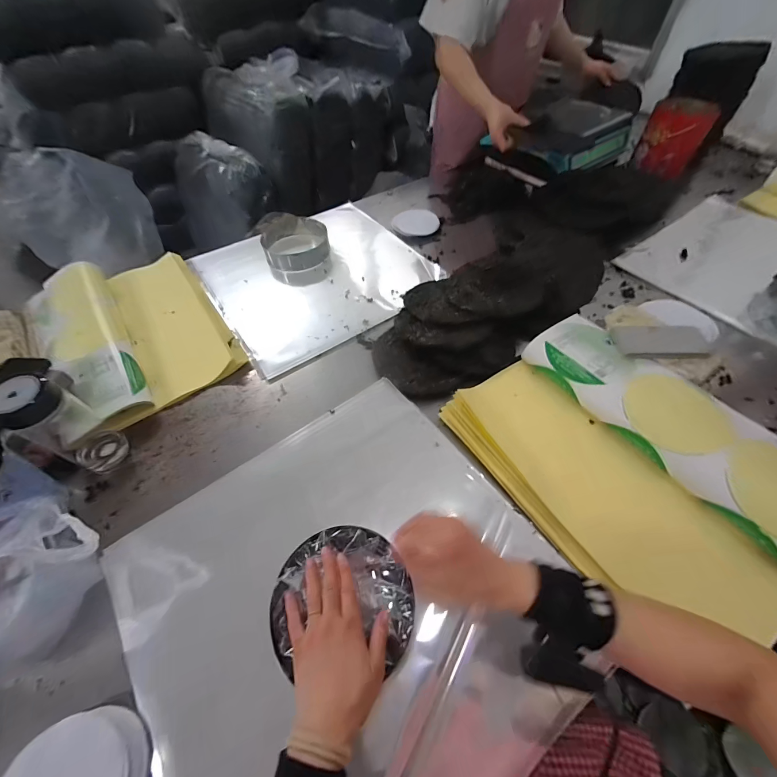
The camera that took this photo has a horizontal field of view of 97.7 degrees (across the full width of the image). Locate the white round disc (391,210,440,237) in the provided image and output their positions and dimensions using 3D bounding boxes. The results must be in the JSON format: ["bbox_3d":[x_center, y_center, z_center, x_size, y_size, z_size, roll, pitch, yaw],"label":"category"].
[{"bbox_3d":[0.082,-0.503,1.030,0.138,0.018,0.138,-1,55,2],"label":"white round disc"}]

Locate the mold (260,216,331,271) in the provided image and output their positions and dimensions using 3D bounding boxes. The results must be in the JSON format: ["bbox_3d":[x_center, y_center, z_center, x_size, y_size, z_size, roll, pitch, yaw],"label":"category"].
[{"bbox_3d":[-0.259,-0.406,0.950,0.174,0.059,0.198,-18,57,-10],"label":"mold"}]

